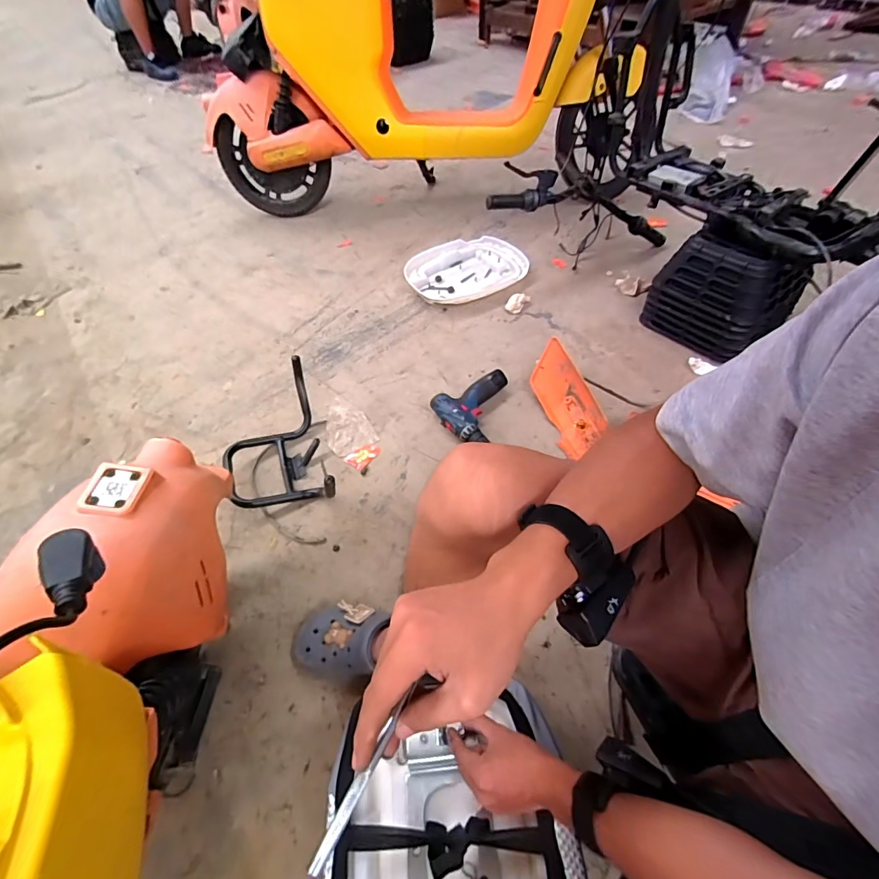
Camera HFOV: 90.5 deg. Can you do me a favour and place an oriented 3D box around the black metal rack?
[{"bbox_3d":[-0.351,0.003,0.901,0.207,0.134,0.266,-17,53,-10],"label":"black metal rack"}]

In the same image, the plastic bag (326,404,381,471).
[{"bbox_3d":[-0.203,-0.013,0.998,0.104,0.009,0.187,-28,56,-18],"label":"plastic bag"}]

